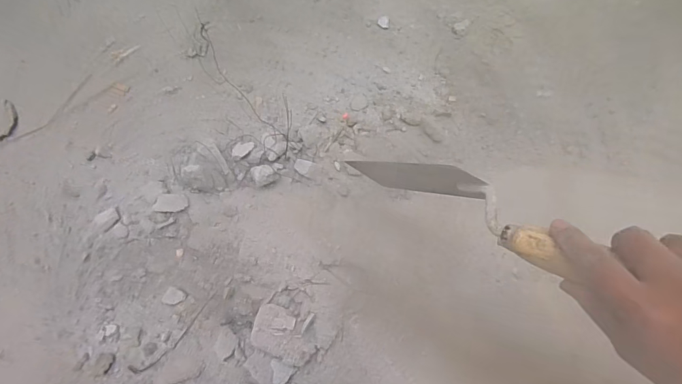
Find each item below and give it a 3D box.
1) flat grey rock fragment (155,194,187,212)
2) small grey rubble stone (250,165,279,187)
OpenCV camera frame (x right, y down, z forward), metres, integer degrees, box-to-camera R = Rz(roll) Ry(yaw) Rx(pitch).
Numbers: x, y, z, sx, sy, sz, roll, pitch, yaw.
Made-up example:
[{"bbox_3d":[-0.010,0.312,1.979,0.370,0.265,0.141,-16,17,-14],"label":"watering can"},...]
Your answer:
[{"bbox_3d":[-0.223,0.014,0.518,0.046,0.005,0.024,3,76,1],"label":"flat grey rock fragment"},{"bbox_3d":[-0.096,-0.021,0.502,0.030,0.029,0.023,-21,77,-5],"label":"small grey rubble stone"}]

